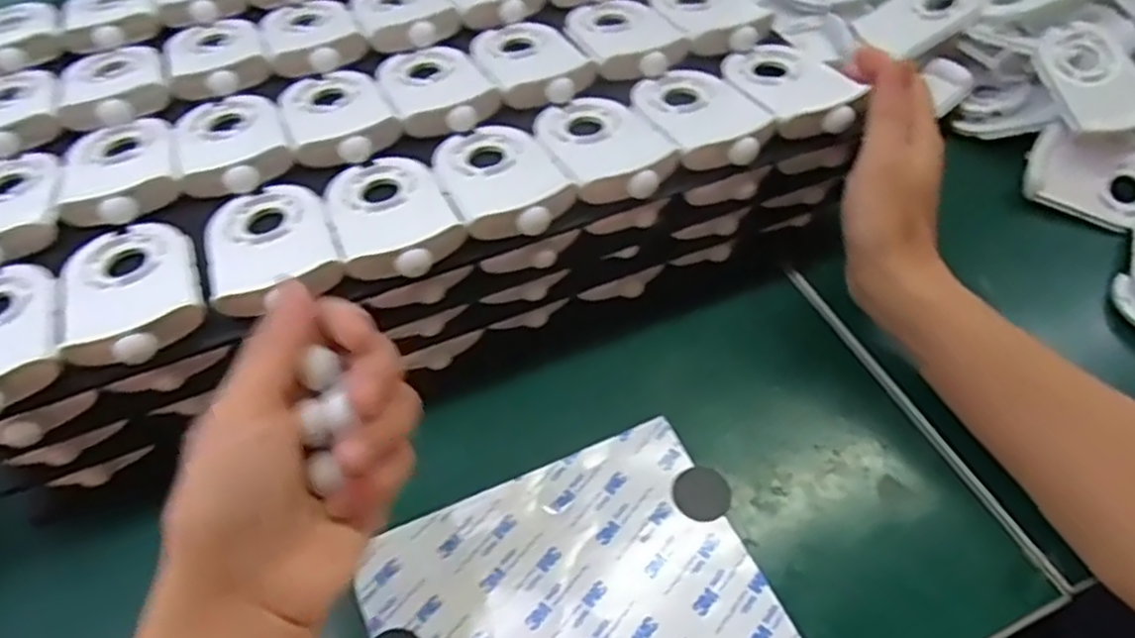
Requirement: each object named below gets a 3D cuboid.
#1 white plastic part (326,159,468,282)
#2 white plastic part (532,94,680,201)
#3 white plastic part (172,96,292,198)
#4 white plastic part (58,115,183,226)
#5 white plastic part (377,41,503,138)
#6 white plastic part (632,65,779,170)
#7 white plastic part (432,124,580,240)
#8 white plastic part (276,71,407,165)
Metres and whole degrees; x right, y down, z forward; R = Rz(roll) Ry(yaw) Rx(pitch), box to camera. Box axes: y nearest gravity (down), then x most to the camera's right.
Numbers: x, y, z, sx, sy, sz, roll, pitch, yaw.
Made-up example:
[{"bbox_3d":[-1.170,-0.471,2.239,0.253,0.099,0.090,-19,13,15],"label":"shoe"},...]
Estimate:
[{"bbox_3d":[-0.089,-0.054,0.377,0.057,0.012,0.089,-19,54,-13],"label":"white plastic part"},{"bbox_3d":[0.018,-0.098,0.400,0.055,0.010,0.090,-20,54,-13],"label":"white plastic part"},{"bbox_3d":[-0.186,-0.102,0.413,0.057,0.011,0.090,-19,54,-13],"label":"white plastic part"},{"bbox_3d":[-0.243,-0.086,0.404,0.058,0.012,0.091,-21,54,-14],"label":"white plastic part"},{"bbox_3d":[-0.079,-0.140,0.441,0.058,0.011,0.089,-21,54,-14],"label":"white plastic part"},{"bbox_3d":[0.074,-0.116,0.417,0.059,0.013,0.089,-19,54,-13],"label":"white plastic part"},{"bbox_3d":[-0.035,-0.076,0.391,0.058,0.012,0.089,-21,54,-14],"label":"white plastic part"},{"bbox_3d":[-0.131,-0.119,0.424,0.057,0.009,0.088,-20,54,-14],"label":"white plastic part"}]

